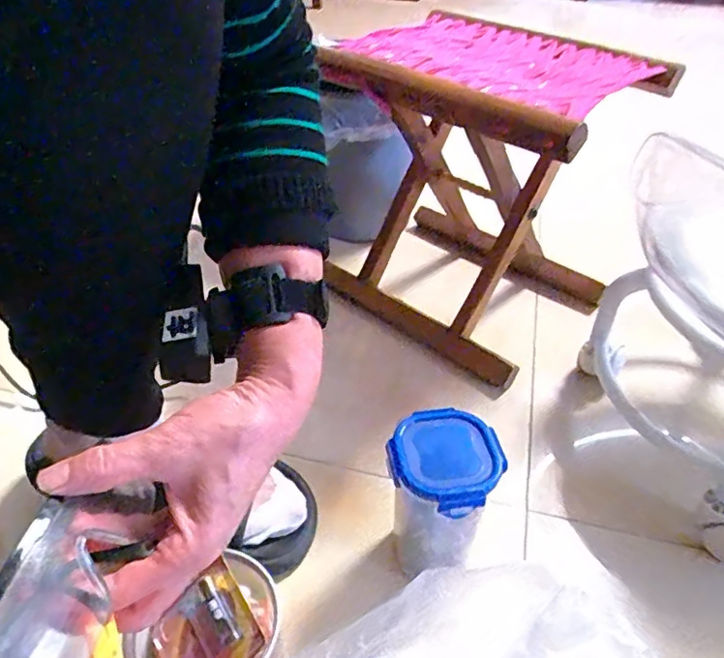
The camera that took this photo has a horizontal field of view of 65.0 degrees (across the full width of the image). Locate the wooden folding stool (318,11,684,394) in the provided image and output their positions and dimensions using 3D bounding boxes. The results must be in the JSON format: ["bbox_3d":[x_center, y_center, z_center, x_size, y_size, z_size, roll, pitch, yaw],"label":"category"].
[{"bbox_3d":[0.142,-0.163,0.695,0.234,0.328,0.329,-29,48,-30],"label":"wooden folding stool"}]

